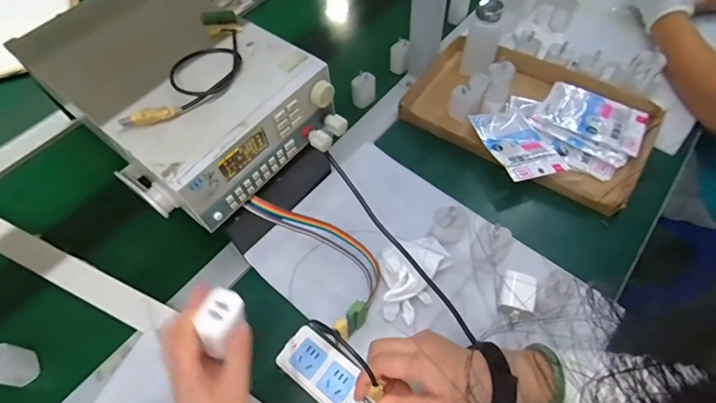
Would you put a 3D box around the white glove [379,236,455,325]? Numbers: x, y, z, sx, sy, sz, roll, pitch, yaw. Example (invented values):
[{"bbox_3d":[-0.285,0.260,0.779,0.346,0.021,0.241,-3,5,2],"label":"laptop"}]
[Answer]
[{"bbox_3d":[0.066,0.087,0.502,0.117,0.040,0.084,-39,64,-19],"label":"white glove"}]

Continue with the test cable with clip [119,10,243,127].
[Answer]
[{"bbox_3d":[-0.175,-0.151,0.440,0.075,0.014,0.192,13,60,11],"label":"test cable with clip"}]

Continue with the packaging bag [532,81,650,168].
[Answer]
[{"bbox_3d":[0.370,-0.129,0.626,0.151,0.022,0.113,32,65,20],"label":"packaging bag"}]

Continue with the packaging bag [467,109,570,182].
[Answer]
[{"bbox_3d":[0.246,-0.088,0.606,0.100,0.028,0.134,-20,60,-9],"label":"packaging bag"}]

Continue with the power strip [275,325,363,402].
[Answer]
[{"bbox_3d":[-0.003,0.218,0.436,0.189,0.023,0.055,33,66,21],"label":"power strip"}]

